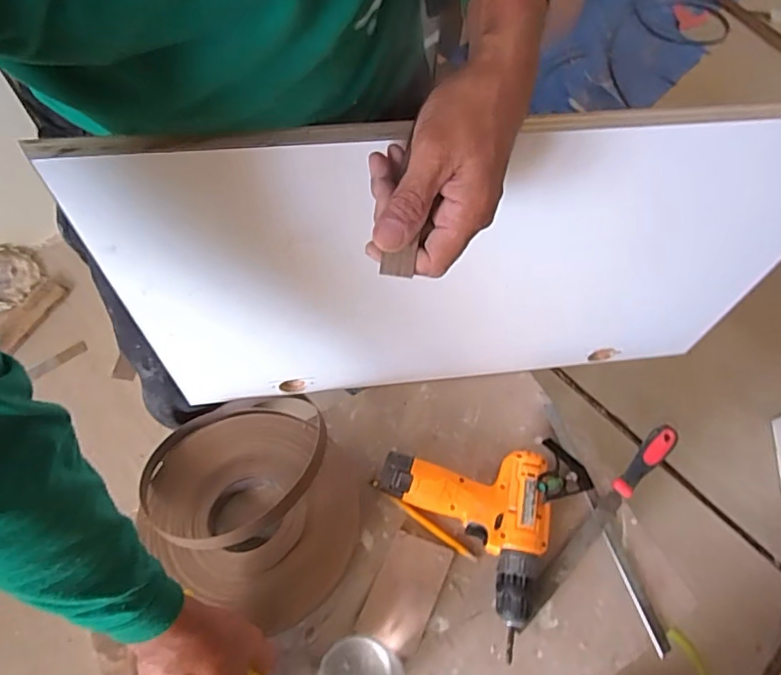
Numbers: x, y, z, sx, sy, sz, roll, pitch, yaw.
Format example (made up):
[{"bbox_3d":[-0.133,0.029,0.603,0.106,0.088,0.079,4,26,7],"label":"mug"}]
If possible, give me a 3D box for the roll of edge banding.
[{"bbox_3d":[-0.159,0.191,0.632,0.237,0.058,0.265,-26,68,-15],"label":"roll of edge banding"}]

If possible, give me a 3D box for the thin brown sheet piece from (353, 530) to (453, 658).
[{"bbox_3d":[0.017,0.283,0.616,0.070,0.011,0.117,23,64,8],"label":"thin brown sheet piece"}]

